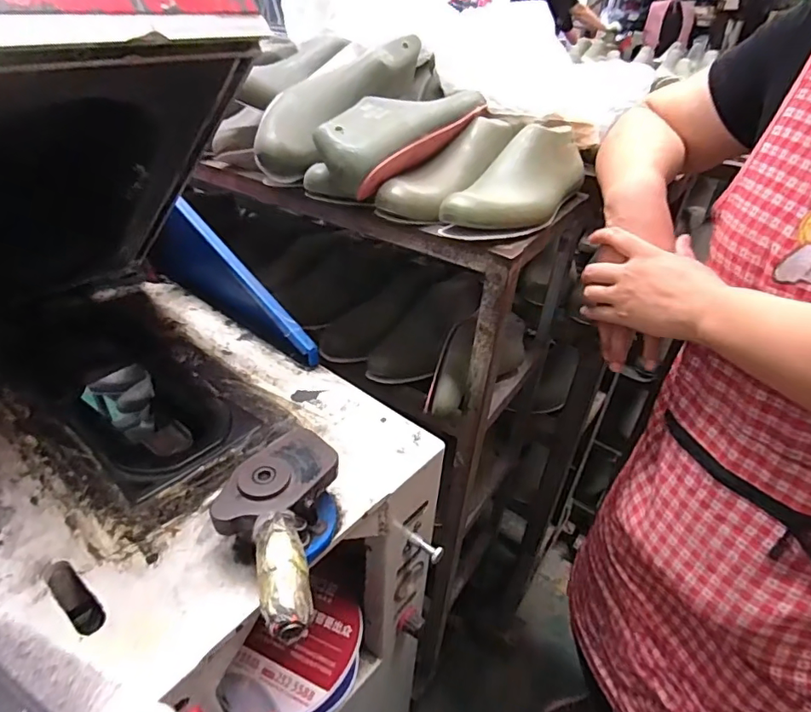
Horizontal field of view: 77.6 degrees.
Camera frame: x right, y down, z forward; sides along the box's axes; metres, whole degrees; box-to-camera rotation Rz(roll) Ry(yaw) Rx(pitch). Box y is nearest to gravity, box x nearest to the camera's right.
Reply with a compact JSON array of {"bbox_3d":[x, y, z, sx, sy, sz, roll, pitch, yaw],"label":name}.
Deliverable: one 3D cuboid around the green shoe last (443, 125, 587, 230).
[{"bbox_3d":[0.131,-0.205,0.569,0.095,0.069,0.243,22,40,22],"label":"green shoe last"}]

